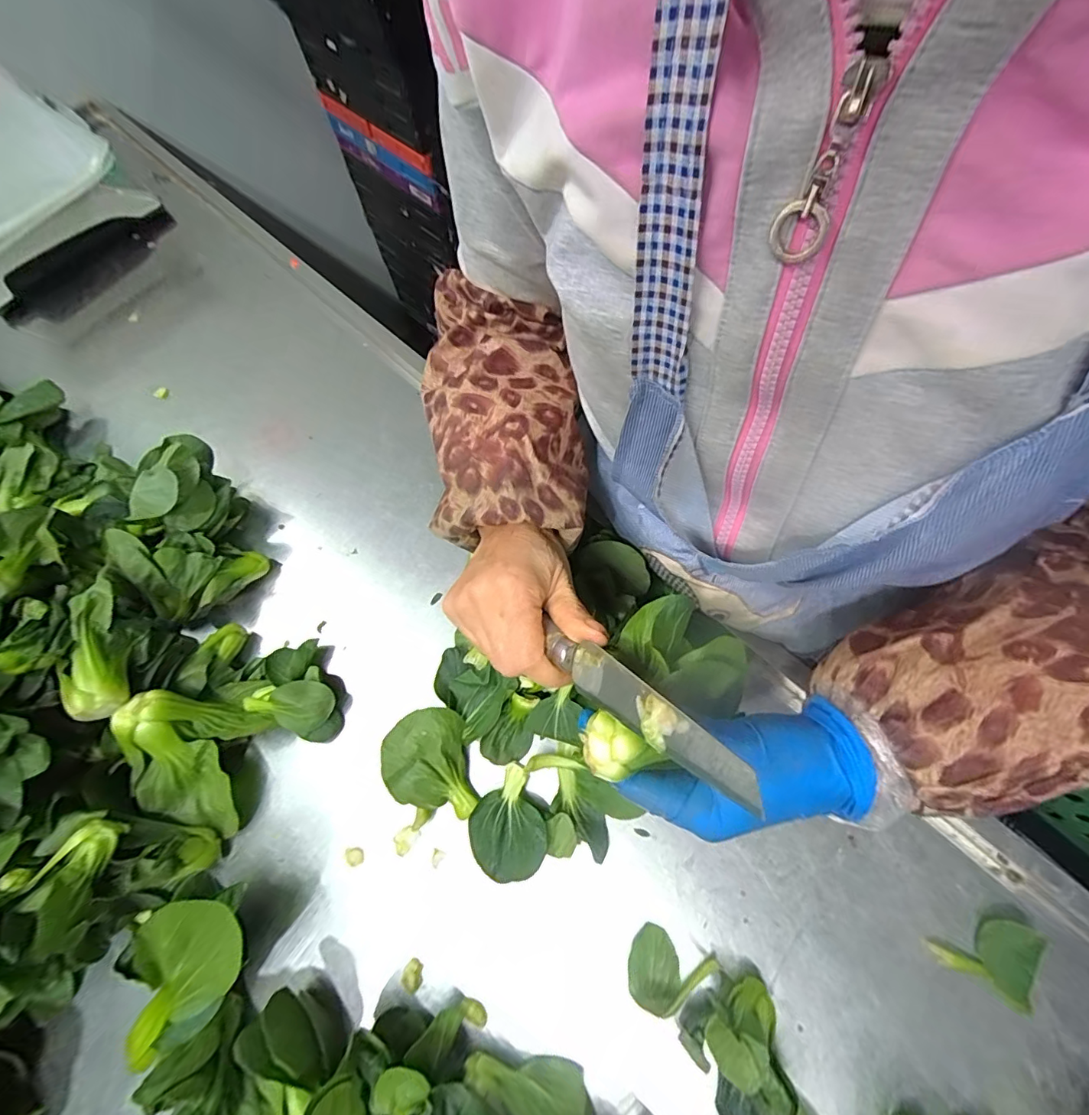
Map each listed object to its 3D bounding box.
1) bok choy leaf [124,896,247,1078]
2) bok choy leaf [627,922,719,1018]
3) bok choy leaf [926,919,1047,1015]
[{"bbox_3d":[-0.248,0.291,0.332,0.055,0.033,0.132,26,97,15],"label":"bok choy leaf"},{"bbox_3d":[0.088,0.294,0.347,0.056,0.017,0.045,22,71,14],"label":"bok choy leaf"},{"bbox_3d":[0.298,0.262,0.332,0.053,0.022,0.047,28,73,16],"label":"bok choy leaf"}]

